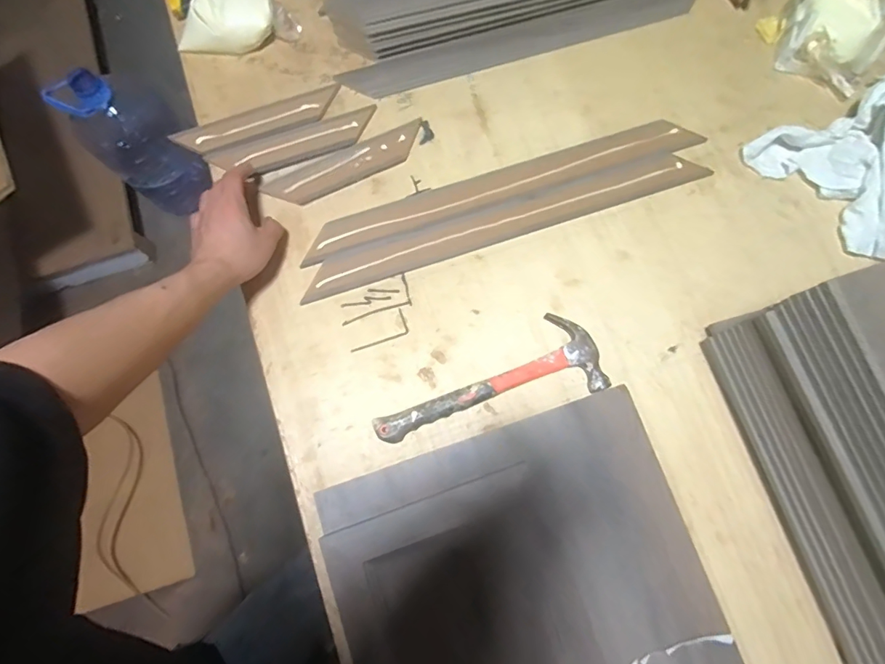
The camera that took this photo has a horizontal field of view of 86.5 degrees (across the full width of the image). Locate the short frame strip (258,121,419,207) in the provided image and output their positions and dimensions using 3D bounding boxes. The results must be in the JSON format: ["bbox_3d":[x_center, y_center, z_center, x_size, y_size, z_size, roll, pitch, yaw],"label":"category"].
[{"bbox_3d":[-0.124,-0.212,0.604,0.209,0.010,0.054,-23,79,-4],"label":"short frame strip"}]

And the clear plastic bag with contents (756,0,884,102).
[{"bbox_3d":[0.507,-0.400,0.609,0.146,0.077,0.120,36,81,7],"label":"clear plastic bag with contents"}]

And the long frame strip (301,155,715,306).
[{"bbox_3d":[0.080,-0.130,0.584,0.503,0.016,0.042,-18,77,-5],"label":"long frame strip"}]

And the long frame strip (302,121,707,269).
[{"bbox_3d":[0.075,-0.184,0.592,0.500,0.012,0.049,-18,77,-5],"label":"long frame strip"}]

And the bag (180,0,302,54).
[{"bbox_3d":[-0.284,-0.427,0.627,0.160,0.065,0.088,-19,79,-4],"label":"bag"}]

